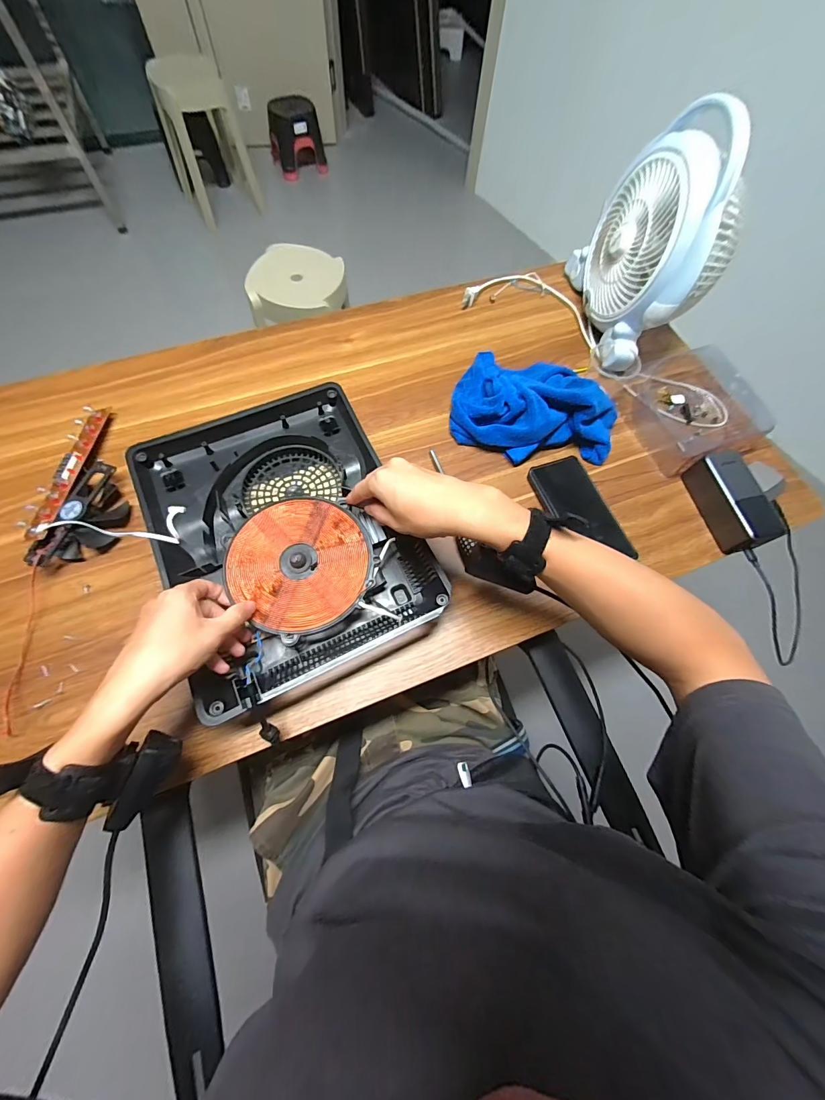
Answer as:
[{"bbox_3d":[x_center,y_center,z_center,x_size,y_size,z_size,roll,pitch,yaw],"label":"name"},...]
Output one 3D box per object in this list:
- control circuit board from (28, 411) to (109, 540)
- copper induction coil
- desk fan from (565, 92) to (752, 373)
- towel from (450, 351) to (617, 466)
[{"bbox_3d":[-0.432,-0.105,0.498,0.026,0.022,0.201,2,68,-2],"label":"control circuit board"},{"bbox_3d":[-0.123,0.011,0.433,0.148,0.007,0.157,1,68,-3],"label":"copper induction coil"},{"bbox_3d":[0.361,-0.447,0.569,0.124,0.233,0.277,-6,68,-6],"label":"desk fan"},{"bbox_3d":[0.176,-0.222,0.568,0.233,0.062,0.192,5,68,-1],"label":"towel"}]

